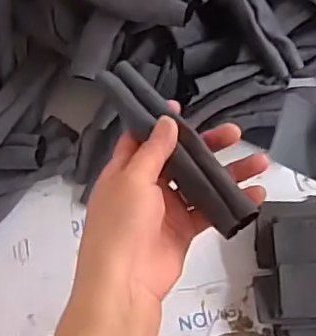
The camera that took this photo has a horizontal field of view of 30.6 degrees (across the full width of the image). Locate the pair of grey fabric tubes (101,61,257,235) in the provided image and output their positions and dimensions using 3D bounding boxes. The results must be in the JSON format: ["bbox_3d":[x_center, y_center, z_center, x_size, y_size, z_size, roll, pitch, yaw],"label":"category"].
[{"bbox_3d":[0.011,-0.016,0.405,0.035,0.026,0.149,-35,73,-14],"label":"pair of grey fabric tubes"}]

